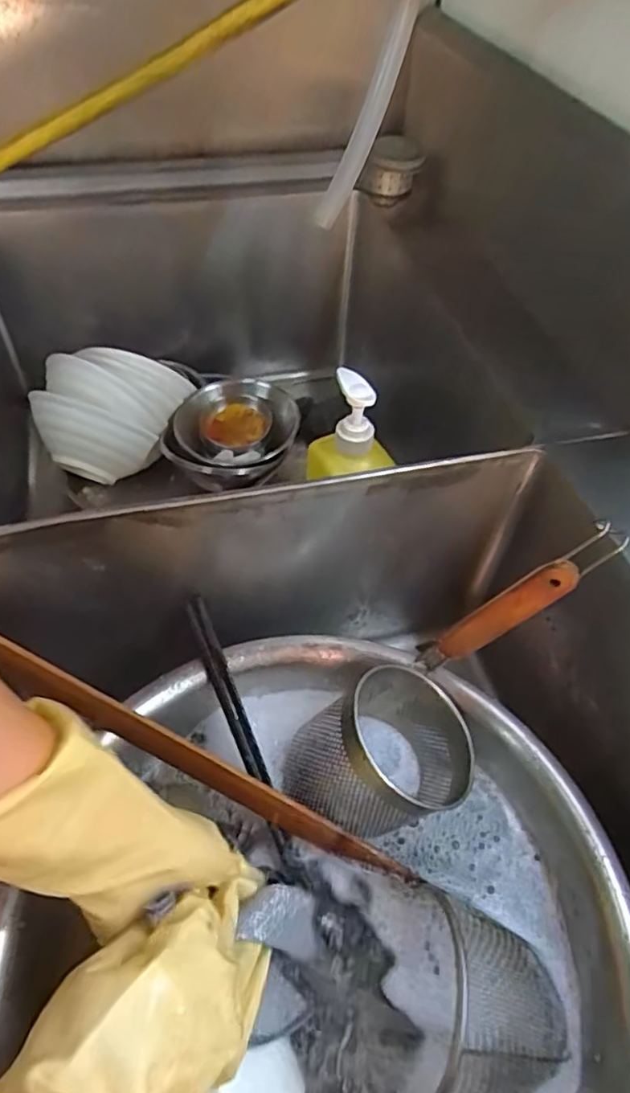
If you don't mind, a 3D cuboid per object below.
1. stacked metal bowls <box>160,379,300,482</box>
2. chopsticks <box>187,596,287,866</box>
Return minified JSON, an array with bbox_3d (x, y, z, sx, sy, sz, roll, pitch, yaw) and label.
[{"bbox_3d":[-0.105,-0.140,0.769,0.147,0.064,0.160,2,51,-3],"label":"stacked metal bowls"},{"bbox_3d":[-0.063,0.147,0.511,0.017,0.012,0.219,-18,77,-20],"label":"chopsticks"}]

